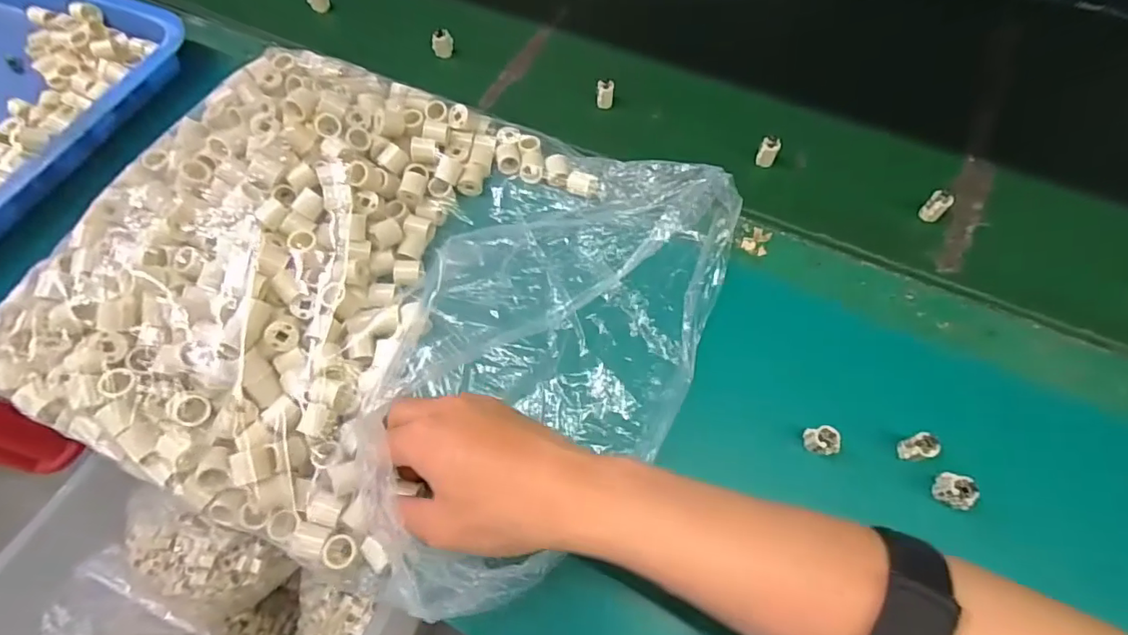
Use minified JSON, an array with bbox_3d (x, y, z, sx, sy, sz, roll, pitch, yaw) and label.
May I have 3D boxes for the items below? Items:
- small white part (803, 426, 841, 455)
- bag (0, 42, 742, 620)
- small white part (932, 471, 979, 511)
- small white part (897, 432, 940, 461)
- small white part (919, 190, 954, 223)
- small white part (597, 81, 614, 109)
[{"bbox_3d":[0.159,0.076,0.330,0.014,0.016,0.017,-10,63,-3],"label":"small white part"},{"bbox_3d":[-0.120,-0.024,0.372,0.413,0.071,0.334,18,65,12],"label":"bag"},{"bbox_3d":[0.232,0.102,0.316,0.014,0.023,0.018,17,65,11],"label":"small white part"},{"bbox_3d":[0.215,0.079,0.326,0.015,0.019,0.014,-1,63,2],"label":"small white part"},{"bbox_3d":[0.290,-0.086,0.417,0.016,0.021,0.013,38,70,20],"label":"small white part"},{"bbox_3d":[0.038,-0.201,0.486,0.015,0.023,0.012,0,63,3],"label":"small white part"}]

